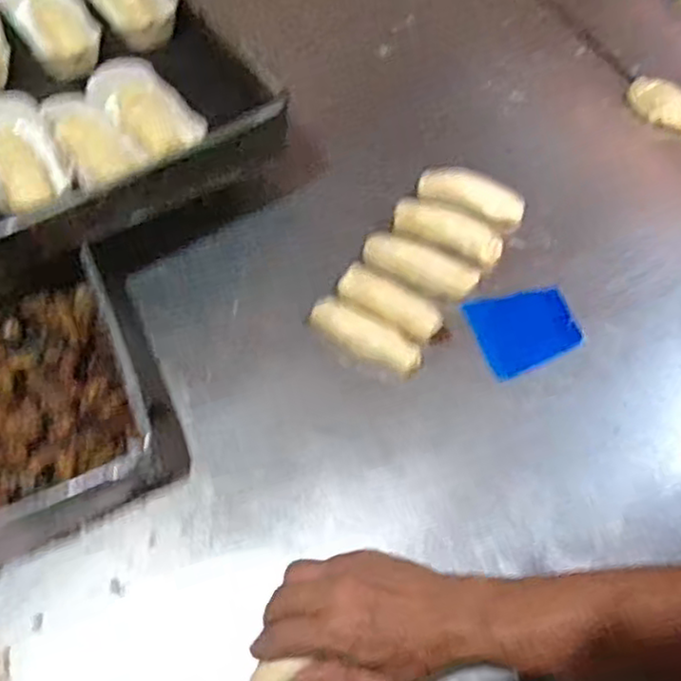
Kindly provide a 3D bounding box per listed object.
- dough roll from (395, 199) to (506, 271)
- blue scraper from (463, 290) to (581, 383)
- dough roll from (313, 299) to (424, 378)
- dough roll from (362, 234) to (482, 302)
[{"bbox_3d":[0.100,-0.099,0.651,0.105,0.024,0.050,23,63,13],"label":"dough roll"},{"bbox_3d":[0.163,-0.012,0.612,0.084,0.008,0.077,-15,62,-8],"label":"blue scraper"},{"bbox_3d":[0.019,-0.003,0.598,0.104,0.020,0.034,33,66,17],"label":"dough roll"},{"bbox_3d":[0.071,-0.064,0.626,0.104,0.016,0.039,24,64,13],"label":"dough roll"}]

